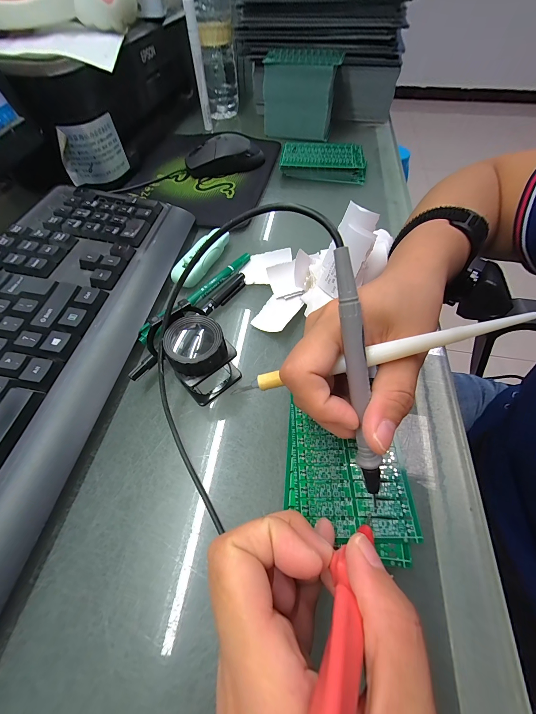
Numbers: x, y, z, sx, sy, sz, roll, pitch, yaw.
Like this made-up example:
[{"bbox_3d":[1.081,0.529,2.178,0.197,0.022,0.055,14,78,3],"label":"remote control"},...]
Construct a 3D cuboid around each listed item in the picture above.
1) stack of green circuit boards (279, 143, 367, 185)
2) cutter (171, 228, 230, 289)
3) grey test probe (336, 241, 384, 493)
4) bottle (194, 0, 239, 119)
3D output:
[{"bbox_3d":[0.078,-0.277,0.384,0.118,0.023,0.061,11,59,8],"label":"stack of green circuit boards"},{"bbox_3d":[-0.066,-0.107,0.281,0.023,0.019,0.084,25,62,16],"label":"cutter"},{"bbox_3d":[0.044,0.011,0.132,0.009,0.005,0.121,-13,103,-7],"label":"grey test probe"},{"bbox_3d":[-0.085,-0.526,0.431,0.061,0.218,0.070,-9,58,-4],"label":"bottle"}]

